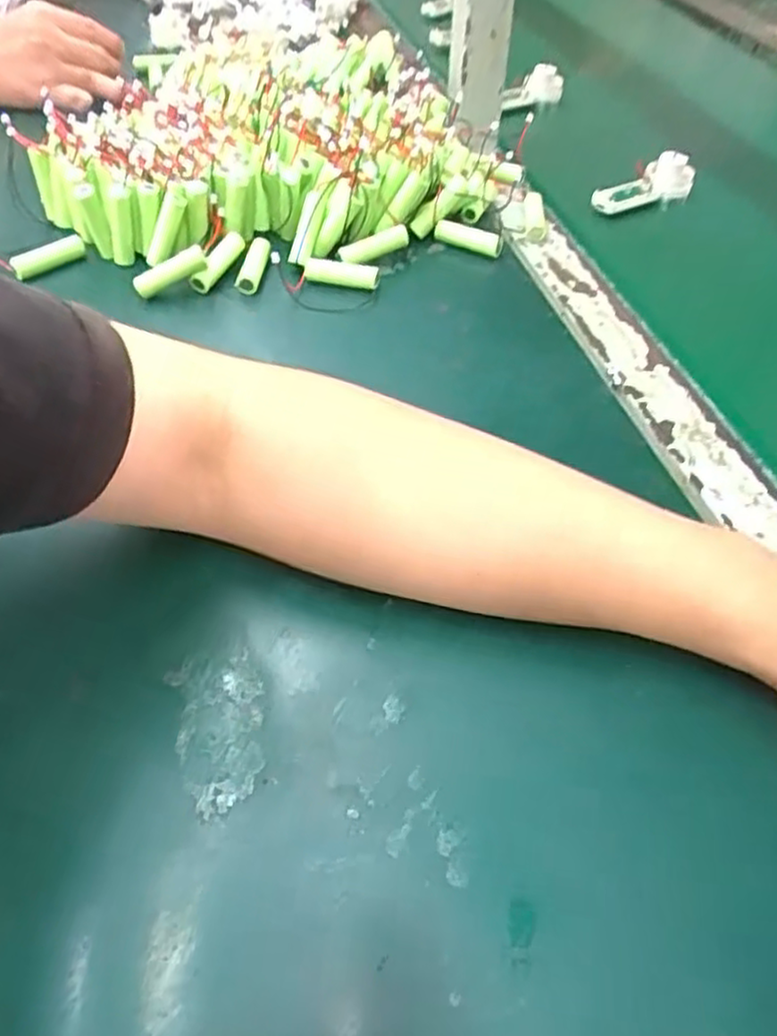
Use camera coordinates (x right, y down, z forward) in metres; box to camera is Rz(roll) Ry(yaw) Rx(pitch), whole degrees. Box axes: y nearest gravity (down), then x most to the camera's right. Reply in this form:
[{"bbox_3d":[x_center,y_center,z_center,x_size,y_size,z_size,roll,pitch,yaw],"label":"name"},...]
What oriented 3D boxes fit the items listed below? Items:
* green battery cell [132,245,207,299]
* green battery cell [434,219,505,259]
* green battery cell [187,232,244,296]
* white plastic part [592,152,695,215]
[{"bbox_3d":[-0.144,-0.163,0.469,0.049,0.014,0.014,-25,50,5],"label":"green battery cell"},{"bbox_3d":[0.058,-0.201,0.514,0.053,0.014,0.016,24,54,20],"label":"green battery cell"},{"bbox_3d":[-0.115,-0.175,0.481,0.017,0.015,0.055,19,65,15],"label":"green battery cell"},{"bbox_3d":[0.210,-0.276,0.586,0.091,0.031,0.026,-21,52,-17],"label":"white plastic part"}]

